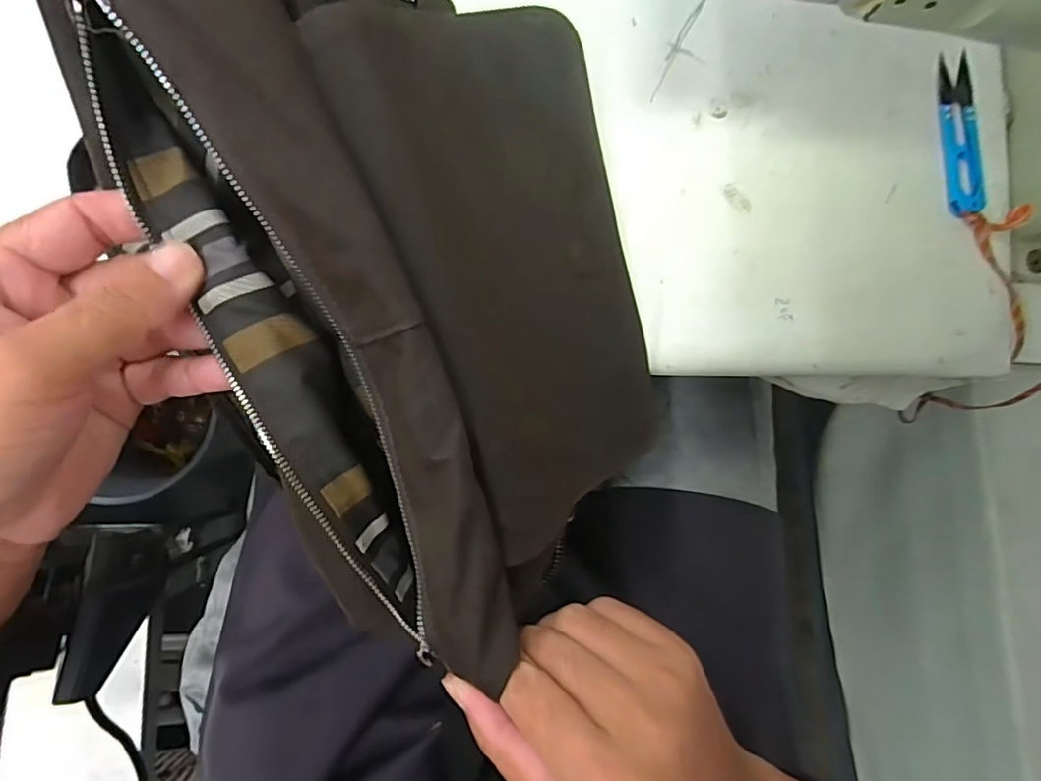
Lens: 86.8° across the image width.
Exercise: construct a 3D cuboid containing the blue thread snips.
[{"bbox_3d":[0.263,-0.153,0.327,0.024,0.006,0.099,4,83,-4],"label":"blue thread snips"}]

